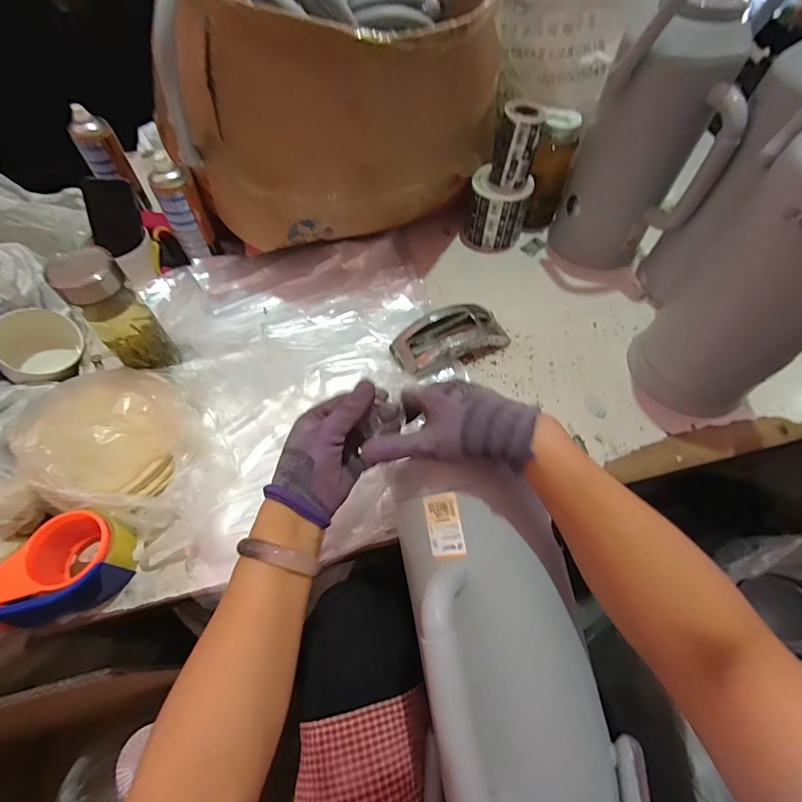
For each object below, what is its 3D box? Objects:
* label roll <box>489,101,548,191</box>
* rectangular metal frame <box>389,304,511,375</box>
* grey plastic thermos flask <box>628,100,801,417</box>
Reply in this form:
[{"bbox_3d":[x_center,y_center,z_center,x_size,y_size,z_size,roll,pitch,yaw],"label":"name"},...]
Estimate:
[{"bbox_3d":[0.194,-0.429,0.690,0.066,0.112,0.055,12,59,7],"label":"label roll"},{"bbox_3d":[0.083,-0.100,0.650,0.190,0.056,0.085,-20,61,-12],"label":"rectangular metal frame"},{"bbox_3d":[0.468,-0.181,0.464,0.189,0.476,0.205,40,66,21],"label":"grey plastic thermos flask"}]

